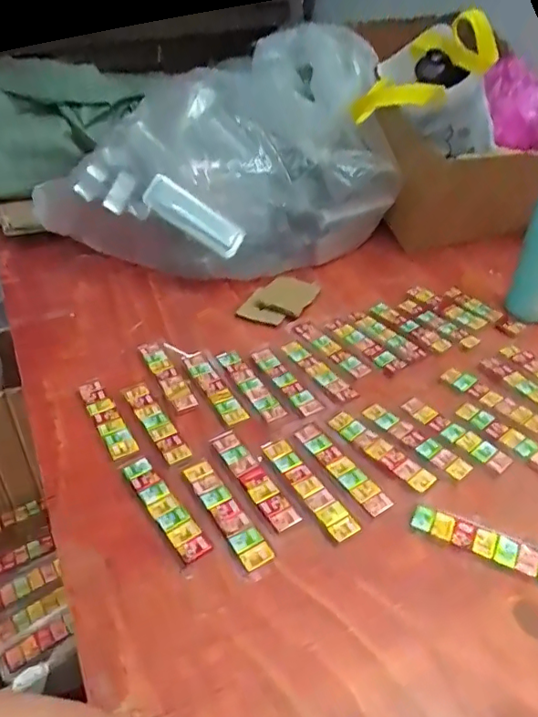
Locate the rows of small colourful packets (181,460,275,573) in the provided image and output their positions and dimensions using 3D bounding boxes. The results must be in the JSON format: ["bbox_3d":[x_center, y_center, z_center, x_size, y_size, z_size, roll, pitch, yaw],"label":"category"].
[{"bbox_3d":[-0.037,0.131,0.467,0.026,0.005,0.116,-23,44,-25],"label":"rows of small colourful packets"}]

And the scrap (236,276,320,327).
[{"bbox_3d":[0.015,-0.081,0.721,0.072,0.013,0.107,17,42,20],"label":"scrap"}]

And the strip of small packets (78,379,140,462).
[{"bbox_3d":[-0.165,0.060,0.552,0.027,0.010,0.112,-22,44,-25],"label":"strip of small packets"}]

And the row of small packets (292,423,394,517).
[{"bbox_3d":[0.068,0.101,0.510,0.027,0.004,0.114,-24,45,-27],"label":"row of small packets"}]

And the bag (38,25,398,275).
[{"bbox_3d":[-0.063,-0.276,0.774,0.469,0.258,0.255,-20,43,-23],"label":"bag"}]

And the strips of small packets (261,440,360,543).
[{"bbox_3d":[0.036,0.114,0.490,0.027,0.006,0.117,-21,44,-24],"label":"strips of small packets"}]

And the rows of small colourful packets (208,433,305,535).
[{"bbox_3d":[-0.014,0.109,0.496,0.026,0.005,0.118,-23,44,-25],"label":"rows of small colourful packets"}]

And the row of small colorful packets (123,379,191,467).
[{"bbox_3d":[-0.114,0.063,0.546,0.025,0.008,0.116,-21,43,-24],"label":"row of small colorful packets"}]

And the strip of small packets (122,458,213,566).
[{"bbox_3d":[-0.090,0.128,0.469,0.025,0.009,0.115,-26,45,-28],"label":"strip of small packets"}]

